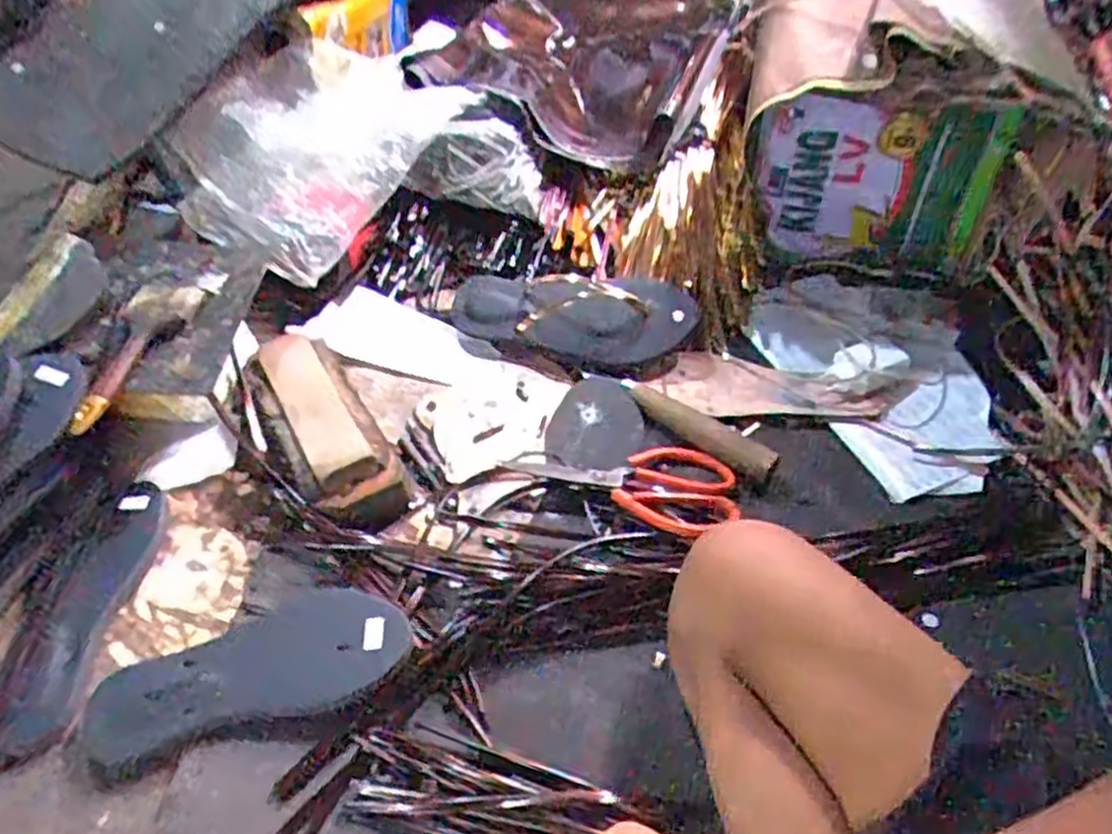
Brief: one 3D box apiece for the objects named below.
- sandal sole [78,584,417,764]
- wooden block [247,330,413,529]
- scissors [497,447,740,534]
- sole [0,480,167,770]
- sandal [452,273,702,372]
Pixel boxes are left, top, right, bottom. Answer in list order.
[{"bbox_3d":[-0.229,0.183,0.570,0.233,0.027,0.095,-11,47,-6],"label":"sandal sole"},{"bbox_3d":[-0.215,0.010,0.705,0.086,0.063,0.227,-25,52,-18],"label":"wooden block"},{"bbox_3d":[0.058,0.059,0.669,0.196,0.017,0.094,0,47,5],"label":"scissors"},{"bbox_3d":[-0.385,0.153,0.617,0.065,0.018,0.234,1,47,5],"label":"sole"},{"bbox_3d":[0.013,-0.102,0.792,0.260,0.064,0.087,4,49,7],"label":"sandal"}]

